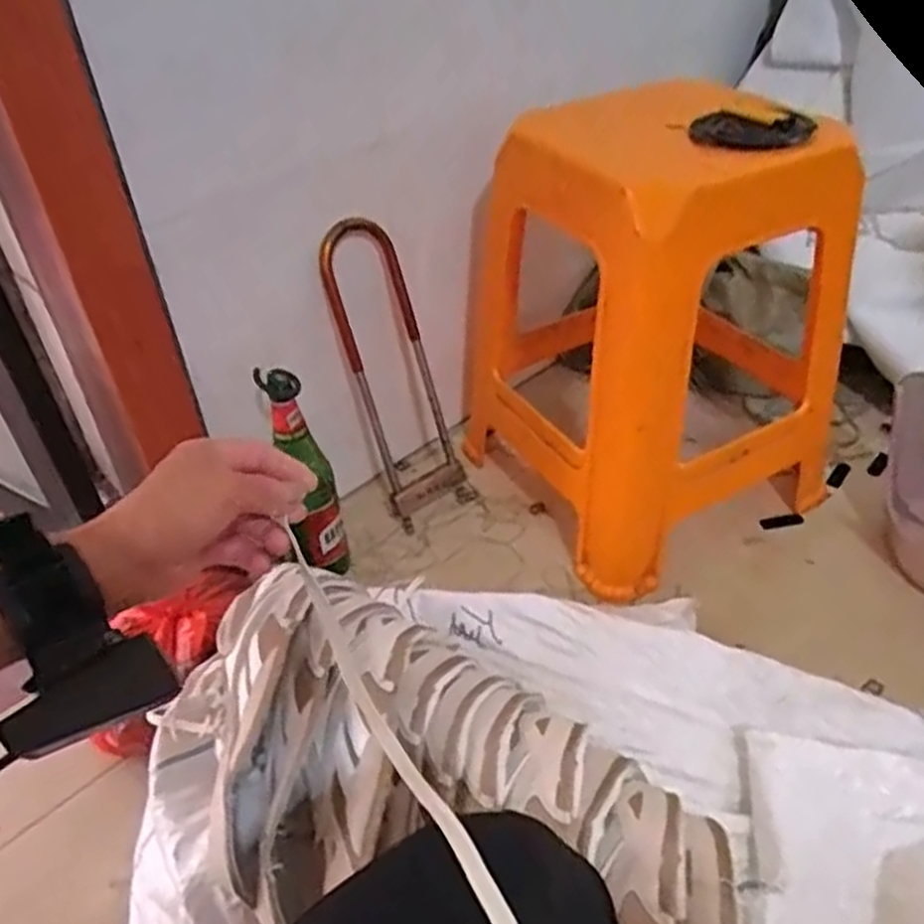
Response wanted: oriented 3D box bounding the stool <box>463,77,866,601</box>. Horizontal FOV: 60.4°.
[{"bbox_3d":[0.209,-0.178,0.972,0.340,0.459,0.401,-23,44,-21],"label":"stool"}]

